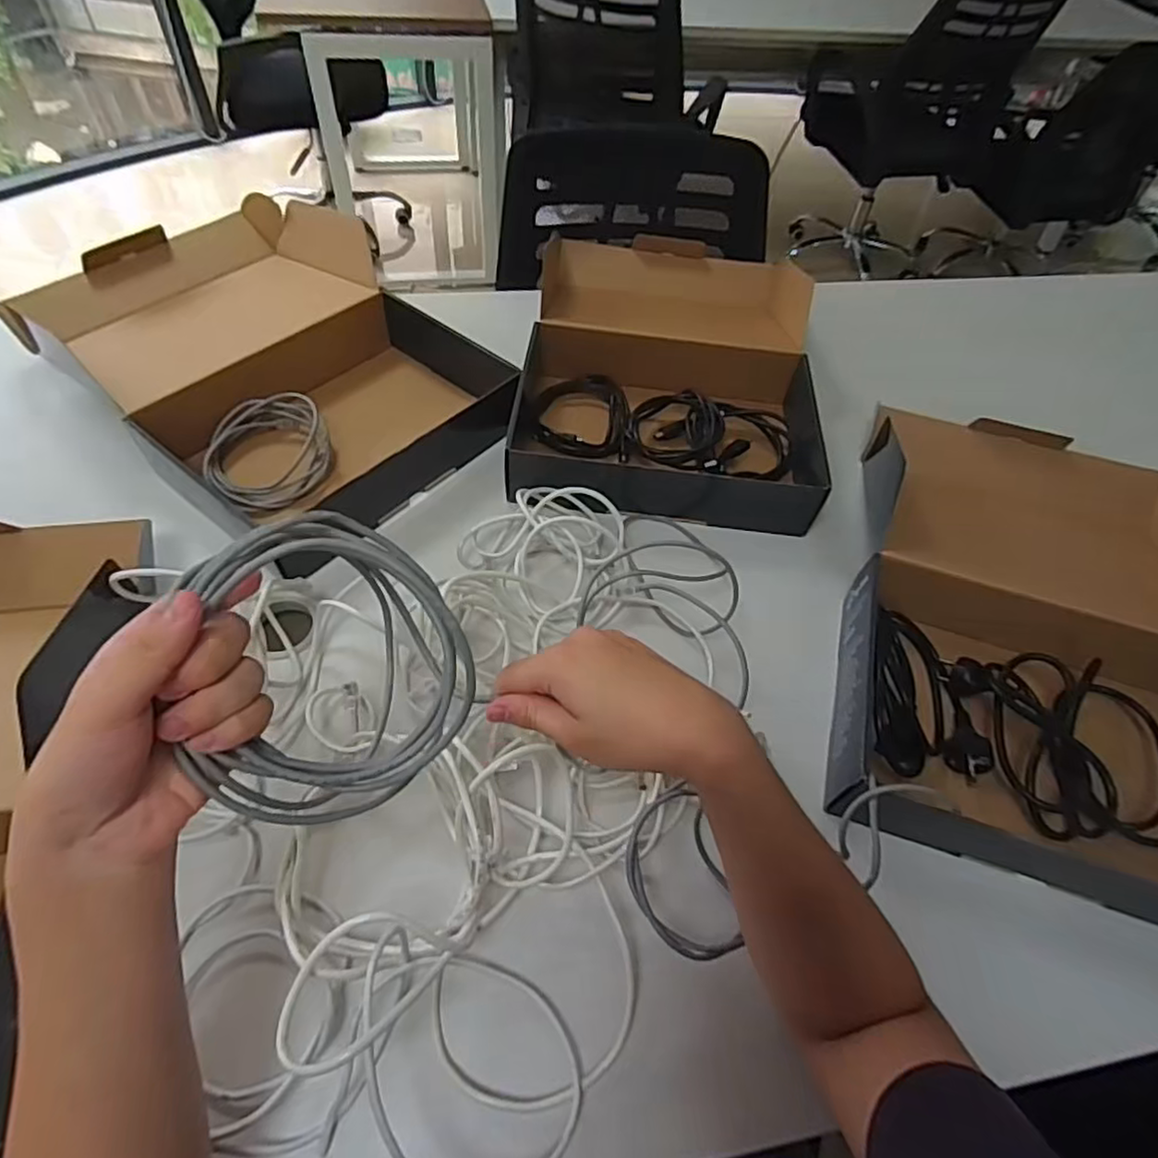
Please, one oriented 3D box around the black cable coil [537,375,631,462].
[{"bbox_3d":[0.005,-0.199,0.792,0.112,0.036,0.122,4,54,-2],"label":"black cable coil"}]

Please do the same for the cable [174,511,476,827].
[{"bbox_3d":[-0.115,0.045,0.322,0.123,0.048,0.147,3,95,-7],"label":"cable"}]

